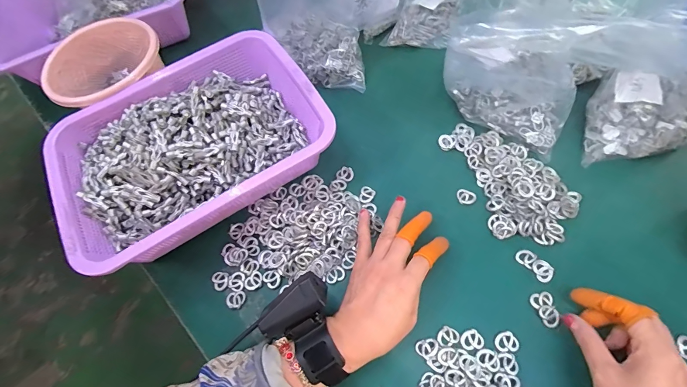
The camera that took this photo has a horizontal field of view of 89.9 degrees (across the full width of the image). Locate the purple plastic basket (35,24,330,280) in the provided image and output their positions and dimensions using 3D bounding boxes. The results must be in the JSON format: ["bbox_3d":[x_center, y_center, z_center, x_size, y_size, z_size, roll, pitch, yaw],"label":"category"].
[{"bbox_3d":[-0.175,-0.056,0.413,0.299,0.074,0.213,-32,65,-8],"label":"purple plastic basket"}]

